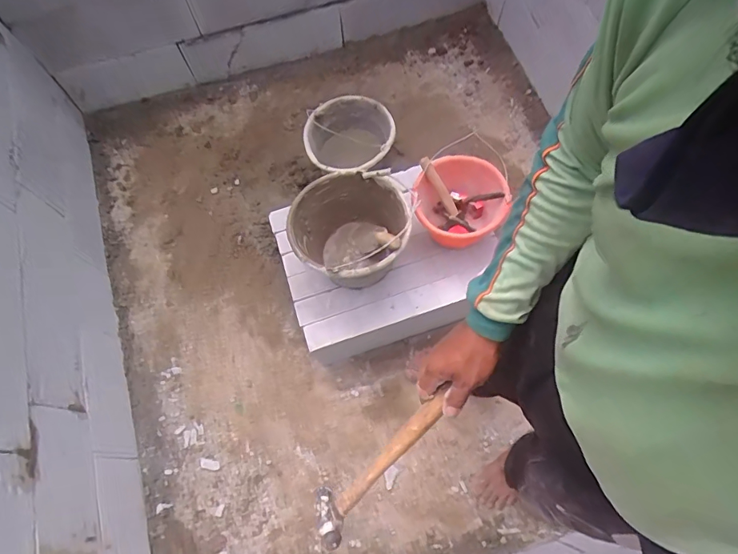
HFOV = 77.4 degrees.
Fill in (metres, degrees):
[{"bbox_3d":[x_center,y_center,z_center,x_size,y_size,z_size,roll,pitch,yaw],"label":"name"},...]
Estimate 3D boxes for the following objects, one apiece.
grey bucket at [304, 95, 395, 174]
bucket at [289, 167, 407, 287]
[{"bbox_3d":[-0.058,-0.455,1.596,0.289,0.264,0.311,-1,67,2],"label":"grey bucket"},{"bbox_3d":[-0.051,-0.099,1.206,0.289,0.243,0.275,-1,67,2],"label":"bucket"}]

